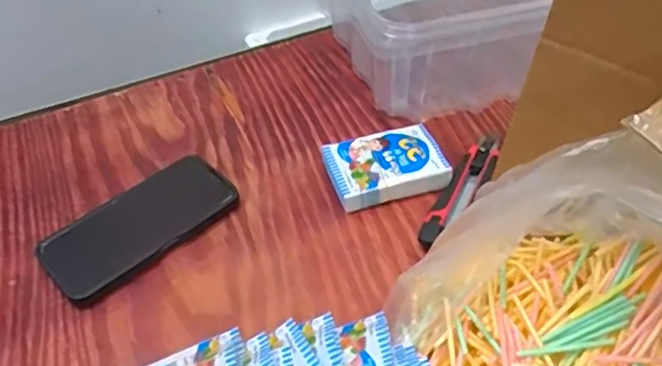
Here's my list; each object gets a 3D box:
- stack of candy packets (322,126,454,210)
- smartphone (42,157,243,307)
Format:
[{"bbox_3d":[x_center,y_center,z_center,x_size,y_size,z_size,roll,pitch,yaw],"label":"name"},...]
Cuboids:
[{"bbox_3d":[0.052,-0.016,0.590,0.106,0.026,0.073,-13,47,-11],"label":"stack of candy packets"},{"bbox_3d":[-0.168,0.034,0.546,0.163,0.012,0.081,-39,55,-24],"label":"smartphone"}]

